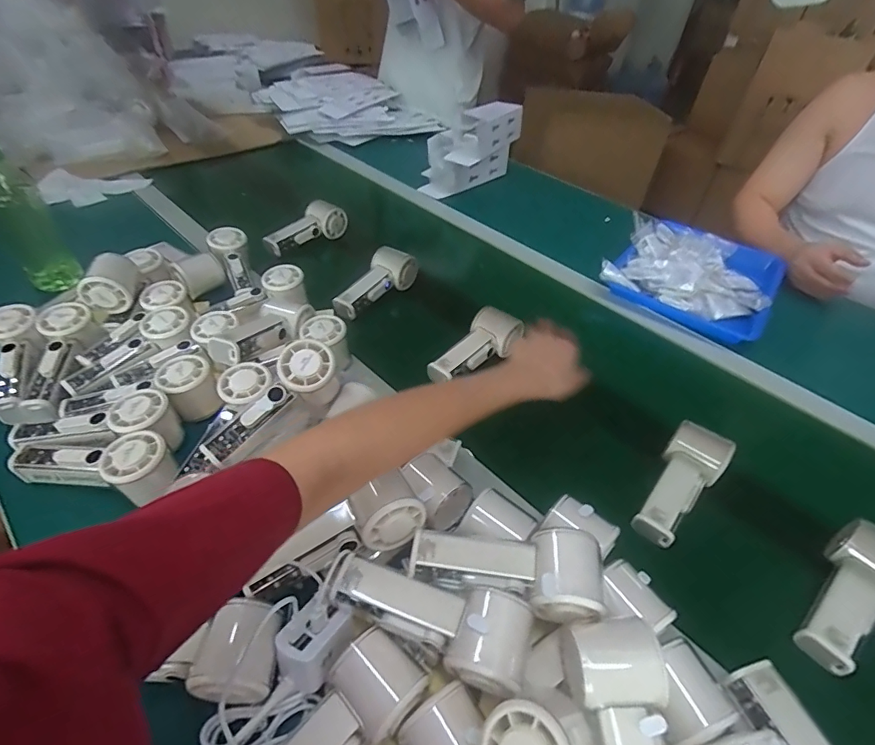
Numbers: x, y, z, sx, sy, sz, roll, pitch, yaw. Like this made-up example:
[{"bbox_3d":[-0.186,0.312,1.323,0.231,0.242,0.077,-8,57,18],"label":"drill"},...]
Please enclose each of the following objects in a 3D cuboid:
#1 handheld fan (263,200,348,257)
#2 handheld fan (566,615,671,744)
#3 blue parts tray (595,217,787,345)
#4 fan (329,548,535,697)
[{"bbox_3d":[-0.237,-0.263,0.852,0.051,0.059,0.154,34,50,26],"label":"handheld fan"},{"bbox_3d":[0.126,0.247,0.307,0.058,0.054,0.152,1,57,-7],"label":"handheld fan"},{"bbox_3d":[0.471,-0.180,0.847,0.250,0.052,0.324,31,49,23],"label":"blue parts tray"},{"bbox_3d":[0.000,0.184,0.351,0.143,0.045,0.063,15,44,9],"label":"fan"}]

